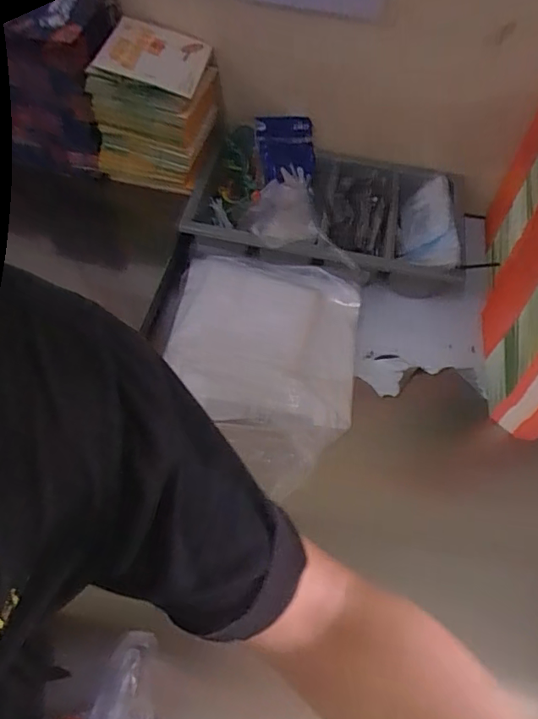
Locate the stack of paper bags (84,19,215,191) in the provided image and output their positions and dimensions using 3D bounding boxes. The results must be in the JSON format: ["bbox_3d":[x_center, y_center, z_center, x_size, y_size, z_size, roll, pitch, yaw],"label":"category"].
[{"bbox_3d":[-0.199,-0.454,0.967,0.188,0.211,0.183,12,56,3],"label":"stack of paper bags"}]

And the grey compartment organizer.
[{"bbox_3d":[0.109,-0.293,0.984,0.503,0.099,0.274,10,56,1],"label":"grey compartment organizer"}]

